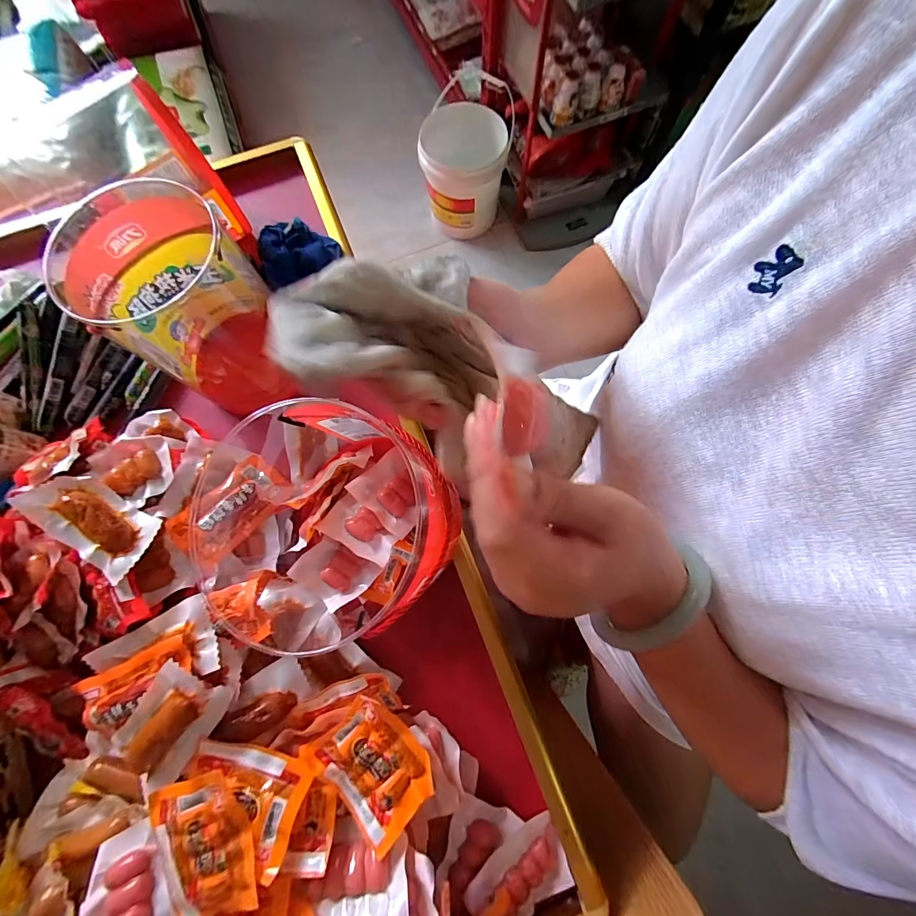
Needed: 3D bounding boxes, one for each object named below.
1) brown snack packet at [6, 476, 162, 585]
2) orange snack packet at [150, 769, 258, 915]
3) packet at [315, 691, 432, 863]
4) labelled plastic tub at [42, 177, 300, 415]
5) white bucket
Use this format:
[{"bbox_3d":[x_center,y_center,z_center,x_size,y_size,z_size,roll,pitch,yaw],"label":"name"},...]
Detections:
[{"bbox_3d":[-0.323,0.057,0.346,0.111,0.037,0.053,28,78,8],"label":"brown snack packet"},{"bbox_3d":[-0.182,0.276,0.280,0.063,0.014,0.089,-26,77,-6],"label":"orange snack packet"},{"bbox_3d":[-0.067,0.243,0.309,0.065,0.017,0.087,-40,79,-9],"label":"packet"},{"bbox_3d":[-0.268,-0.147,0.406,0.124,0.164,0.136,0,76,1],"label":"labelled plastic tub"},{"bbox_3d":[0.026,-0.909,1.227,0.252,0.278,0.282,6,76,2],"label":"white bucket"}]

